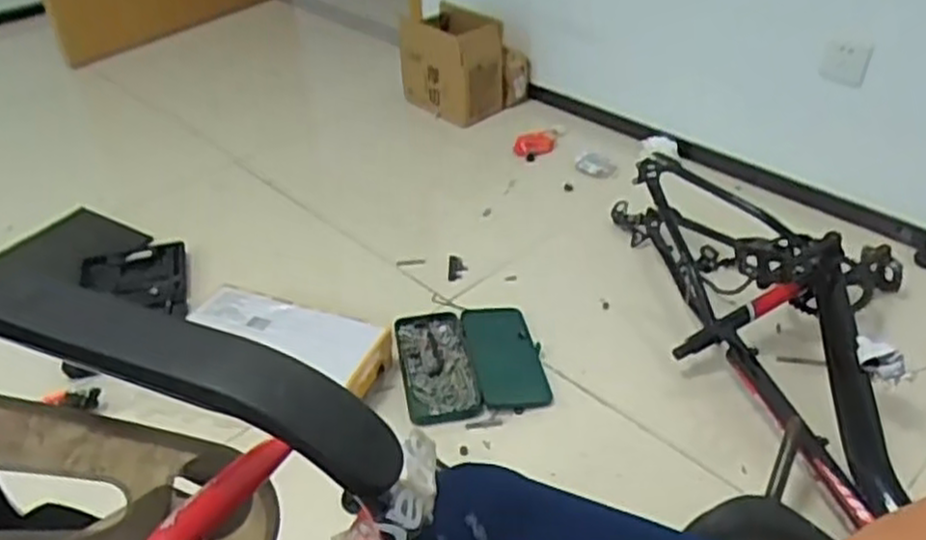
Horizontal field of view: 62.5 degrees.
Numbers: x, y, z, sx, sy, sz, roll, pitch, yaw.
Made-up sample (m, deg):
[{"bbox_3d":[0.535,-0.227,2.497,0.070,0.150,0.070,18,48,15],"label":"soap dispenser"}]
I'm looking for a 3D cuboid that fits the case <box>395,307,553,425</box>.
[{"bbox_3d":[0.012,0.158,1.341,0.245,0.028,0.247,-7,48,-11],"label":"case"}]

